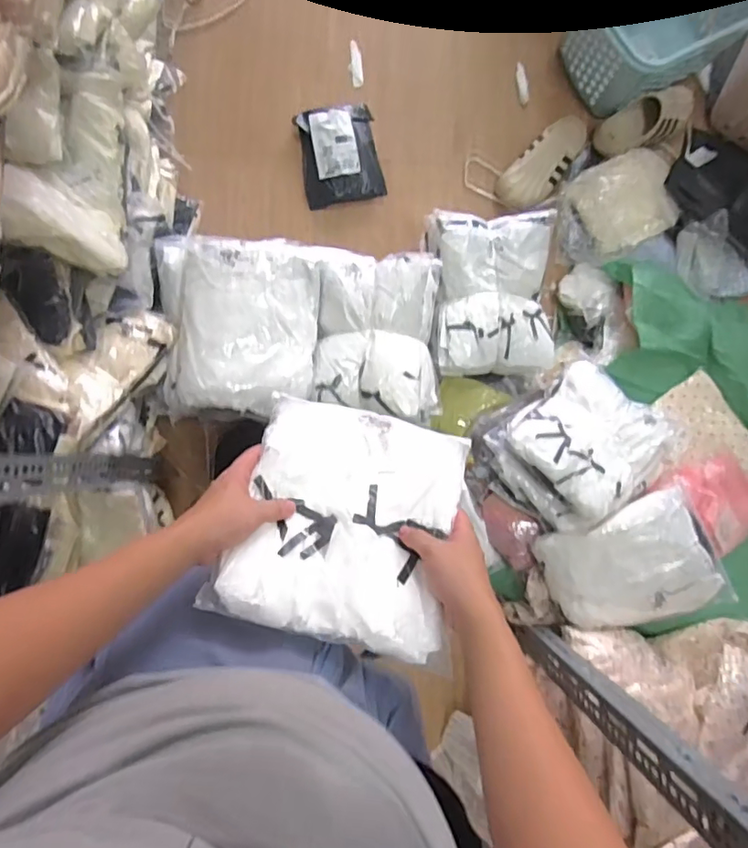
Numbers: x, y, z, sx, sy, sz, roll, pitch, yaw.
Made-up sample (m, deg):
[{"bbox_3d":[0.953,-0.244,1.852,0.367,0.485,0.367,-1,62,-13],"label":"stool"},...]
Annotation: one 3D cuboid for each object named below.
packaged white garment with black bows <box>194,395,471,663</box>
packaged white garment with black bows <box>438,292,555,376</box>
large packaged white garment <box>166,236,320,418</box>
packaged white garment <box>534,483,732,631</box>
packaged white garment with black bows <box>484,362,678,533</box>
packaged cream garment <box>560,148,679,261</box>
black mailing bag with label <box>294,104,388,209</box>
[{"bbox_3d":[-0.021,0.086,0.571,0.214,0.037,0.267,16,52,-2],"label":"packaged white garment with black bows"},{"bbox_3d":[0.263,-0.195,1.219,0.260,0.093,0.170,-4,87,-5],"label":"packaged white garment with black bows"},{"bbox_3d":[-0.257,-0.185,1.029,0.295,0.056,0.331,4,86,-5],"label":"large packaged white garment"},{"bbox_3d":[0.523,0.297,1.114,0.315,0.050,0.246,-26,96,15],"label":"packaged white garment"},{"bbox_3d":[0.441,0.040,1.144,0.345,0.122,0.269,-36,90,-6],"label":"packaged white garment with black bows"},{"bbox_3d":[0.611,-0.547,1.347,0.328,0.044,0.225,-27,89,-6],"label":"packaged cream garment"},{"bbox_3d":[-0.082,-0.659,1.336,0.189,0.057,0.225,-11,88,-5],"label":"black mailing bag with label"}]

